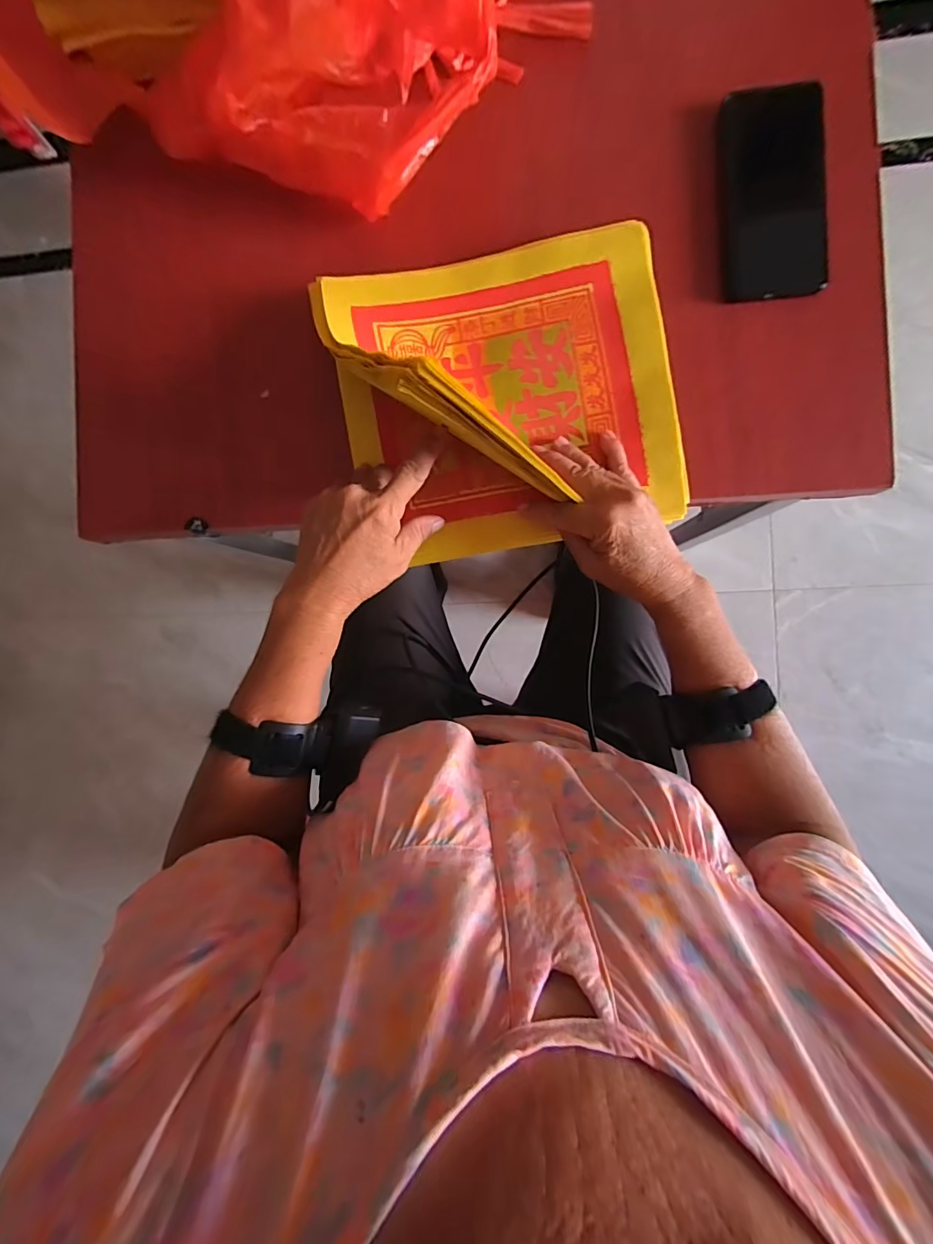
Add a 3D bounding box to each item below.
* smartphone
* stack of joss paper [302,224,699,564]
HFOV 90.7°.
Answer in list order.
[{"bbox_3d":[0.243,-0.338,0.364,0.074,0.014,0.157,-3,91,3],"label":"smartphone"},{"bbox_3d":[0.027,-0.177,0.313,0.259,0.148,0.229,-9,90,3],"label":"stack of joss paper"}]

